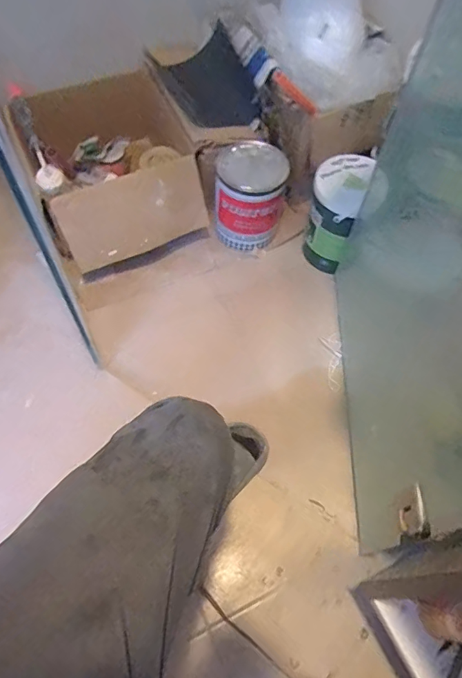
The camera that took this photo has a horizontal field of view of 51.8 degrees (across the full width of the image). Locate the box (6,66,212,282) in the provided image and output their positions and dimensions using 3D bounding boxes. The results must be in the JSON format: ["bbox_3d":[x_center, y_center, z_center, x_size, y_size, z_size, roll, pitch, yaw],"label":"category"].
[{"bbox_3d":[-0.300,-0.443,1.212,0.374,0.200,0.488,-21,64,-14],"label":"box"}]

